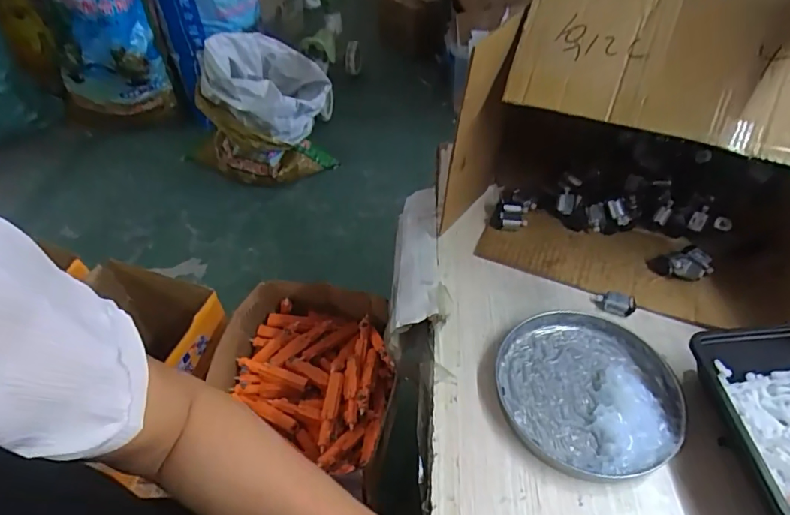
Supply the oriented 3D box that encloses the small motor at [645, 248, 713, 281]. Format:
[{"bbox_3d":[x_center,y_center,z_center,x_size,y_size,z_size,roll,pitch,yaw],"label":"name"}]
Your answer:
[{"bbox_3d":[0.292,0.006,0.491,0.052,0.020,0.036,-9,47,-9],"label":"small motor"}]

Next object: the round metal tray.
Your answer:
[{"bbox_3d":[0.163,0.104,0.402,0.143,0.021,0.141,0,46,0],"label":"round metal tray"}]

